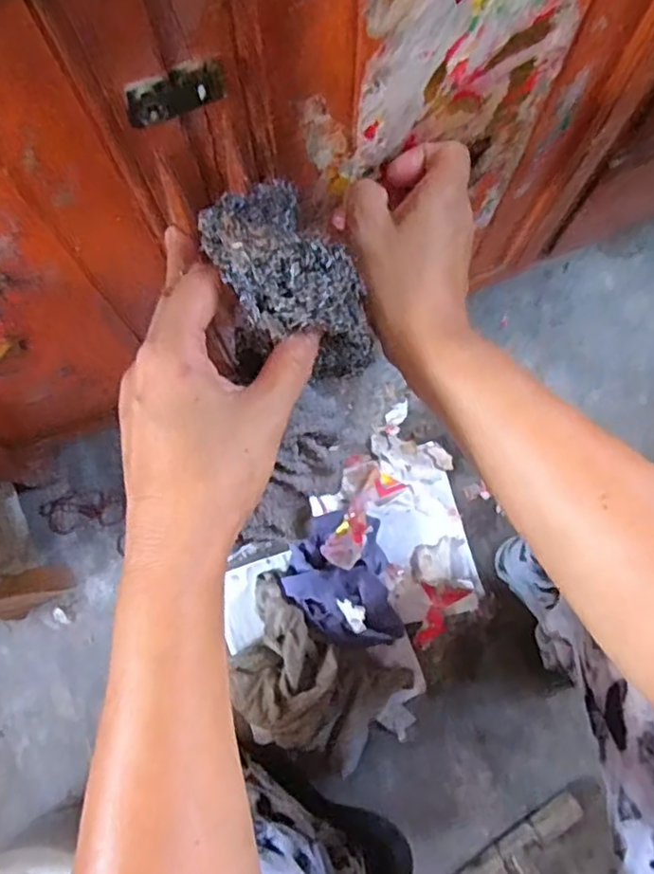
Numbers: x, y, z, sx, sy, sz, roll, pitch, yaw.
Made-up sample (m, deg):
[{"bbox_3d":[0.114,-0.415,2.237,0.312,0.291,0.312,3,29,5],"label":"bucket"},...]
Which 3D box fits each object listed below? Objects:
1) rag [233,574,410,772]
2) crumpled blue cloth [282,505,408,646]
[{"bbox_3d":[-0.026,0.281,0.763,0.210,0.055,0.151,36,82,7],"label":"rag"},{"bbox_3d":[0.015,0.172,0.784,0.127,0.053,0.162,-9,80,-1],"label":"crumpled blue cloth"}]

